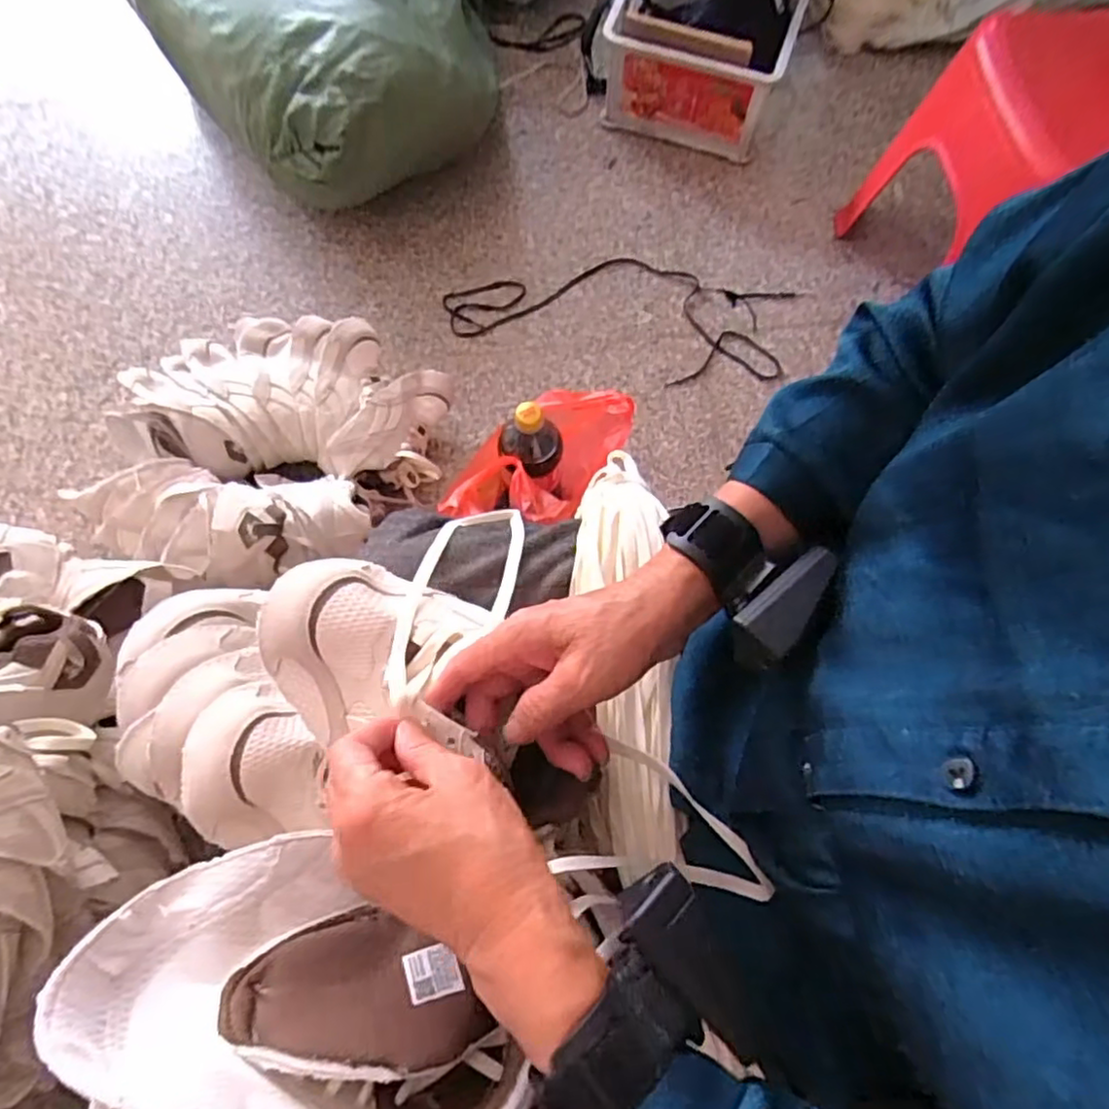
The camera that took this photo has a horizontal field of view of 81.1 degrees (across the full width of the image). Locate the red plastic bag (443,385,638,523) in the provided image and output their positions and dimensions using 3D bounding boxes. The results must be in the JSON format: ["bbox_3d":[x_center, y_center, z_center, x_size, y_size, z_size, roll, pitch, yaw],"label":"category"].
[{"bbox_3d":[-0.018,-0.092,0.822,0.133,0.212,0.227,29,74,8],"label":"red plastic bag"}]

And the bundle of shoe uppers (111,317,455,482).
[{"bbox_3d":[-0.396,-0.207,0.898,0.480,0.139,0.211,4,72,0],"label":"bundle of shoe uppers"}]

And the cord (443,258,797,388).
[{"bbox_3d":[0.105,-0.393,1.040,0.522,0.010,0.203,12,72,3],"label":"cord"}]

